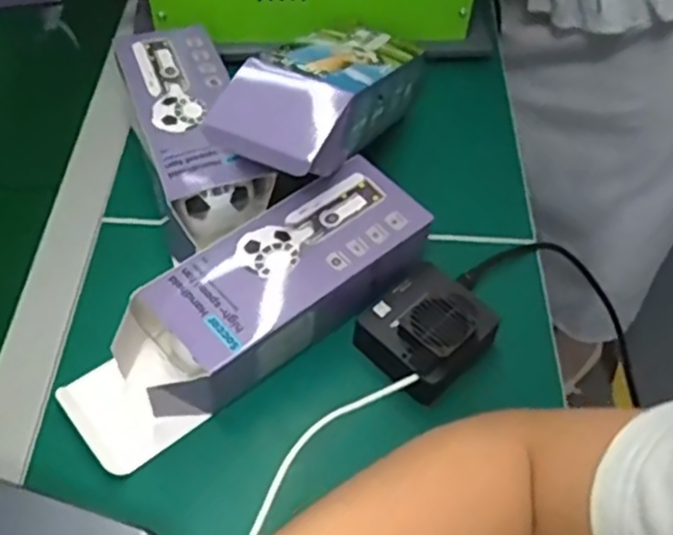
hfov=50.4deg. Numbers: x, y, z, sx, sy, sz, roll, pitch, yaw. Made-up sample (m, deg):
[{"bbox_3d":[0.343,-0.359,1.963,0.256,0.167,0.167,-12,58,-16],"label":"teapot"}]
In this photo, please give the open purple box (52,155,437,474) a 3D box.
[{"bbox_3d":[-0.056,0.024,0.482,0.262,0.058,0.082,-33,58,-24],"label":"open purple box"}]

